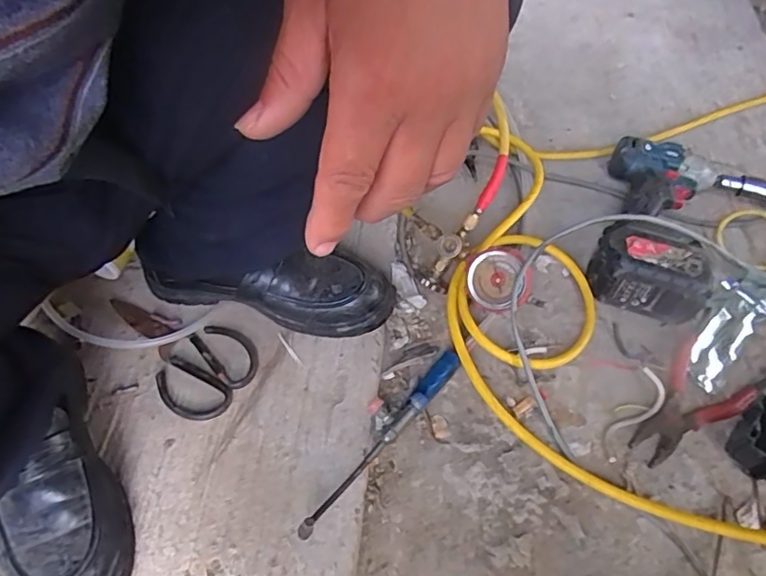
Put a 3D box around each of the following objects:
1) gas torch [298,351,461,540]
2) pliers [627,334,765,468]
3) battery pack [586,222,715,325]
[{"bbox_3d":[0.003,0.144,0.542,0.021,0.030,0.237,34,62,21],"label":"gas torch"},{"bbox_3d":[0.333,0.115,0.590,0.181,0.014,0.084,-31,61,-19],"label":"pliers"},{"bbox_3d":[0.309,-0.018,0.641,0.121,0.078,0.079,18,58,12],"label":"battery pack"}]

